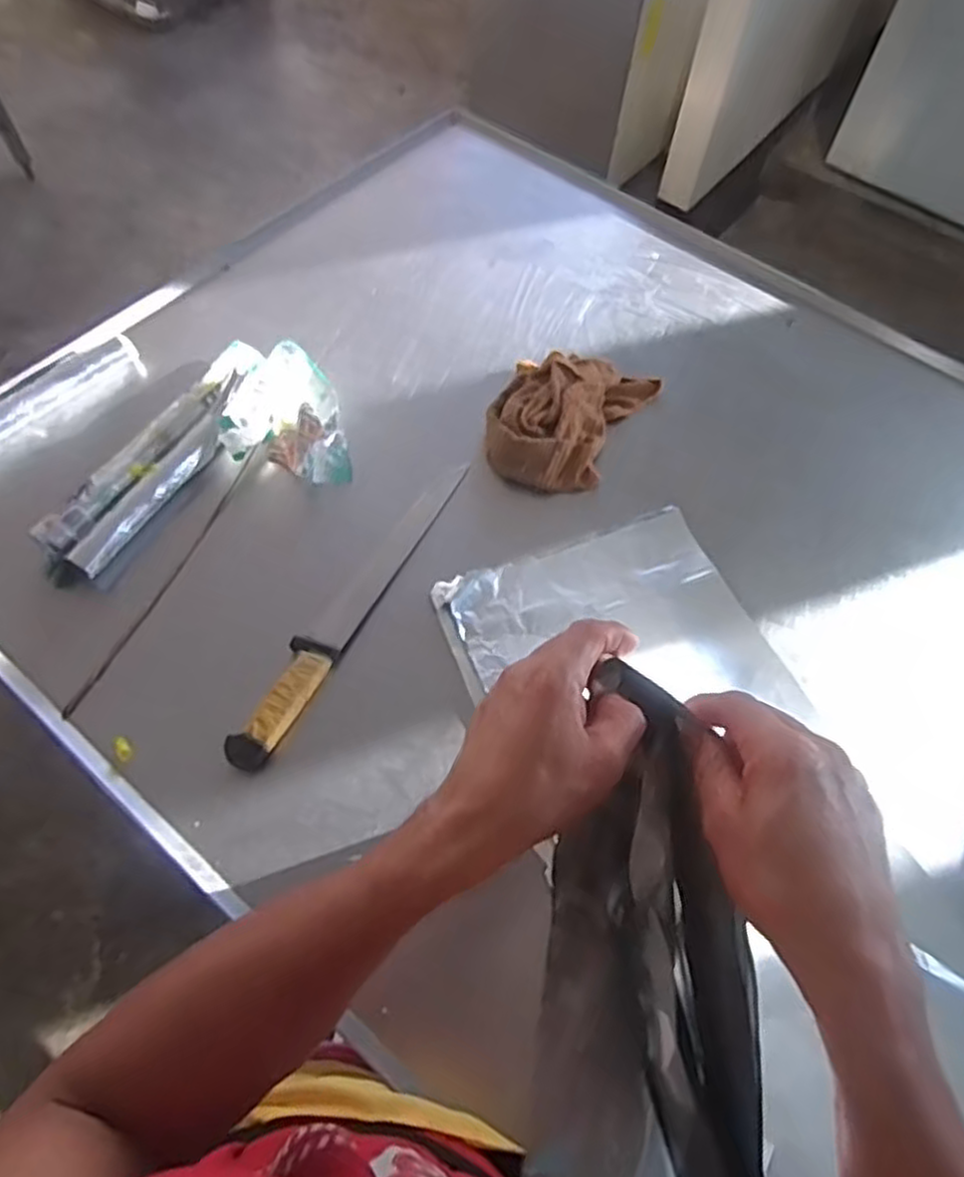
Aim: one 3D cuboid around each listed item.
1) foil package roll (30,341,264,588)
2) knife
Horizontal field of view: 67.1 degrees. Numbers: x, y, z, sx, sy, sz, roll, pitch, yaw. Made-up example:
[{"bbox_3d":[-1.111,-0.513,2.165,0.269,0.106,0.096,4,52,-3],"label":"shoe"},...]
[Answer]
[{"bbox_3d":[-0.368,-0.150,0.836,0.083,0.058,0.348,29,64,13],"label":"foil package roll"},{"bbox_3d":[-0.135,0.009,0.771,0.047,0.031,0.405,26,63,11],"label":"knife"}]

